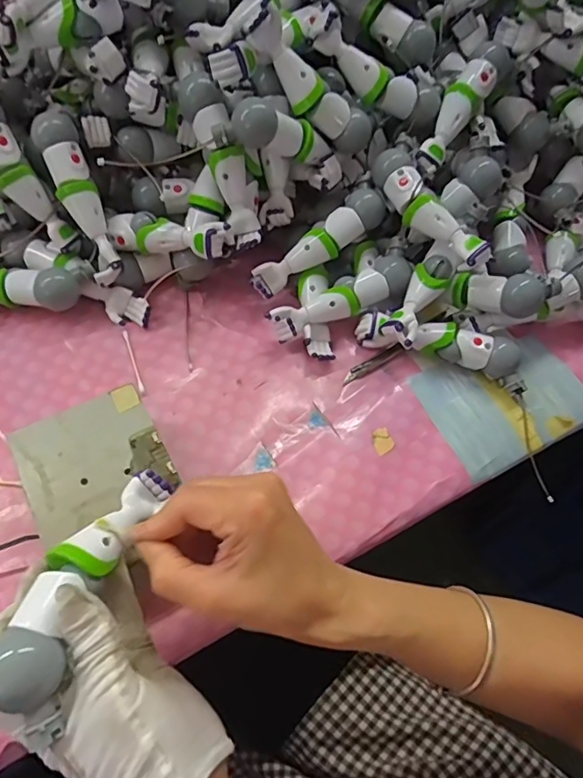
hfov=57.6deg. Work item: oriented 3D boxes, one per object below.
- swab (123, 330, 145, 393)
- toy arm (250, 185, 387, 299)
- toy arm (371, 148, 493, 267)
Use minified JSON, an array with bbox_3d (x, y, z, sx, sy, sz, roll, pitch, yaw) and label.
[{"bbox_3d":[-0.139,-0.026,0.465,0.005,0.004,0.068,-18,60,-13],"label":"swab"},{"bbox_3d":[0.024,-0.134,0.488,0.140,0.027,0.039,-35,63,4],"label":"toy arm"},{"bbox_3d":[0.118,-0.157,0.453,0.036,0.028,0.137,-23,62,-16],"label":"toy arm"}]

